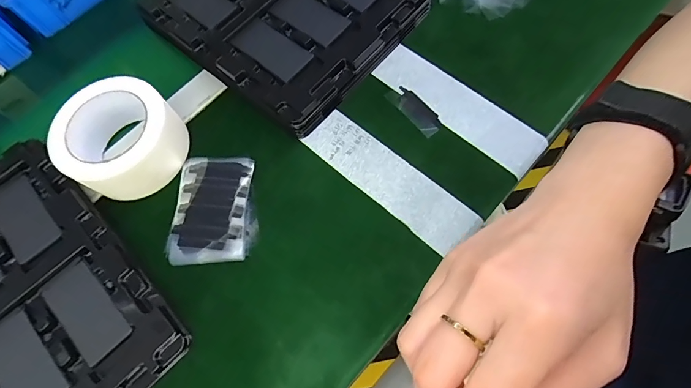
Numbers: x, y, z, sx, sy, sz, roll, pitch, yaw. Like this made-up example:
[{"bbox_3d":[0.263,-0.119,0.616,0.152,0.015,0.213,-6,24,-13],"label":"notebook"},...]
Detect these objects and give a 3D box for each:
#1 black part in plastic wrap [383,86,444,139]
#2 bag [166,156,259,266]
[{"bbox_3d":[0.071,-0.087,0.392,0.027,0.008,0.067,-37,70,-10],"label":"black part in plastic wrap"},{"bbox_3d":[-0.128,0.012,0.366,0.079,0.008,0.106,-5,68,3],"label":"bag"}]

